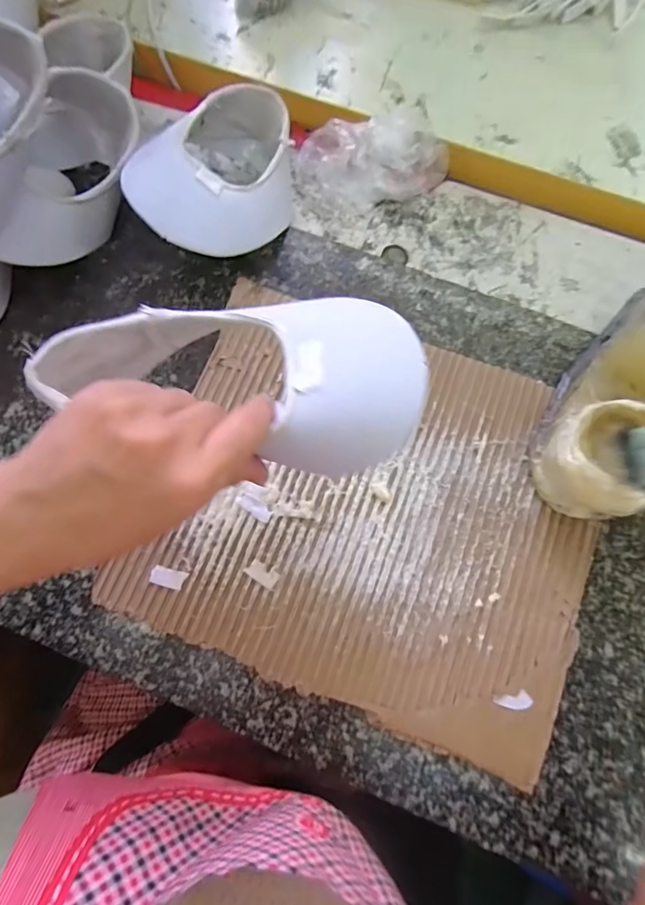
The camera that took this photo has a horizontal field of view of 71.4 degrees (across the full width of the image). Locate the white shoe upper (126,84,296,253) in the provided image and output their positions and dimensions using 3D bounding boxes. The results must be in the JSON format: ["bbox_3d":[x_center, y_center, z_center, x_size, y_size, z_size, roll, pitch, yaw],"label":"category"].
[{"bbox_3d":[-0.081,-0.236,0.378,0.119,0.053,0.179,29,78,7],"label":"white shoe upper"}]

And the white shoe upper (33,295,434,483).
[{"bbox_3d":[-0.037,-0.041,0.231,0.174,0.052,0.091,11,75,1],"label":"white shoe upper"}]

